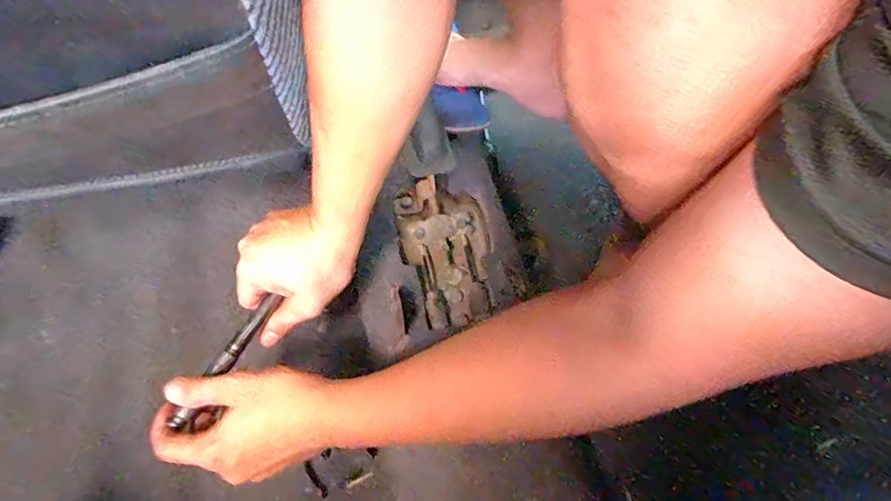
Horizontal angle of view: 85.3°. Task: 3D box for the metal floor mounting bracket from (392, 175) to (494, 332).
[{"bbox_3d":[0.005,-0.003,0.504,0.098,0.028,0.155,-11,57,-11],"label":"metal floor mounting bracket"}]

